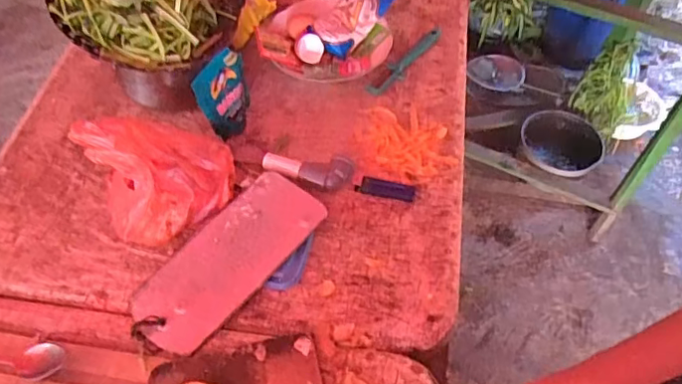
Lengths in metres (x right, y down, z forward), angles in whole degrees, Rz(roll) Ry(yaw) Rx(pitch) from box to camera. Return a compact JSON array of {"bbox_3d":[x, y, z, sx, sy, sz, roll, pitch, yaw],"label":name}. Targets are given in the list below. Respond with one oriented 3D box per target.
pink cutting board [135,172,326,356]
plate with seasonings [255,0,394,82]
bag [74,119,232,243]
[{"bbox_3d":[-0.127,0.074,0.641,0.101,0.010,0.229,36,67,22],"label":"pink cutting board"},{"bbox_3d":[-0.021,-0.236,0.835,0.189,0.068,0.177,6,54,4],"label":"plate with seasonings"},{"bbox_3d":[-0.199,-0.027,0.644,0.151,0.123,0.117,-23,57,-16],"label":"bag"}]

